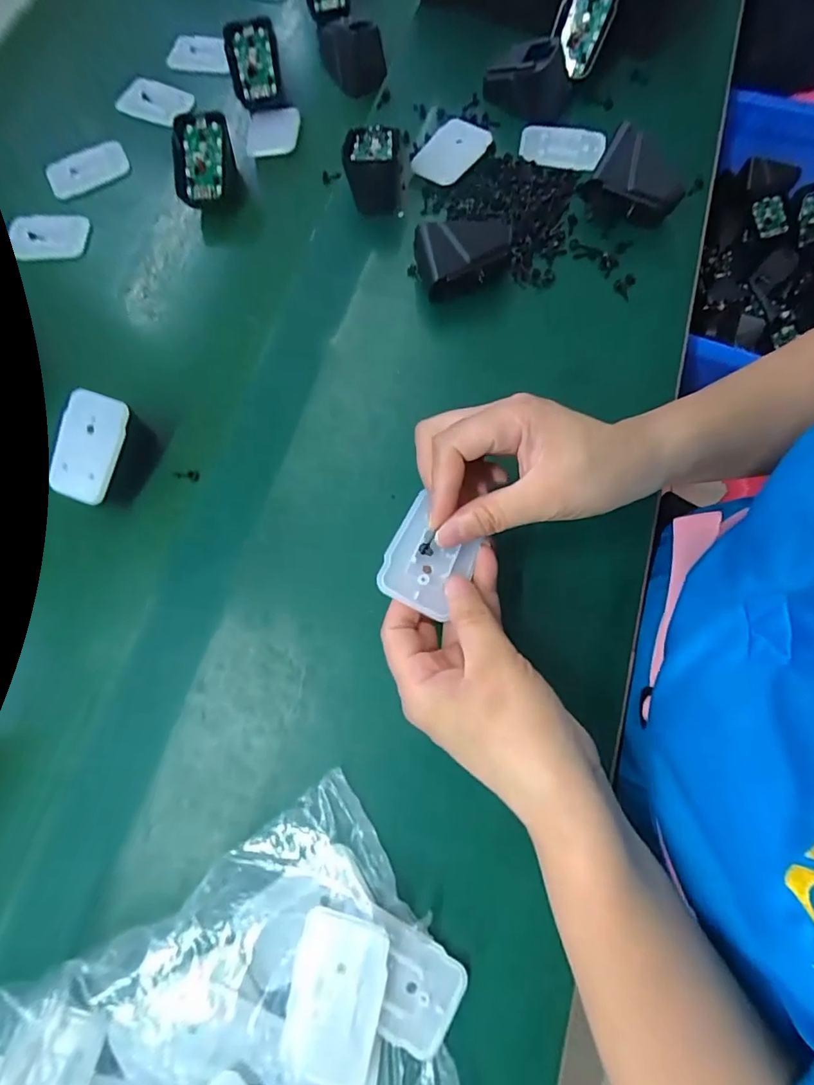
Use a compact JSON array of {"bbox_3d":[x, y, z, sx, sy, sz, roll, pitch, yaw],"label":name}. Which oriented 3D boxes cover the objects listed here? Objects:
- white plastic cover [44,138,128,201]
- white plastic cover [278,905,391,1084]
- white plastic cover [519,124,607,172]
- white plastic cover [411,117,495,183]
[{"bbox_3d":[-0.285,-0.334,0.431,0.069,0.010,0.039,-30,73,-7],"label":"white plastic cover"},{"bbox_3d":[-0.035,0.224,0.239,0.045,0.006,0.066,11,74,7],"label":"white plastic cover"},{"bbox_3d":[0.133,-0.339,0.415,0.070,0.009,0.047,9,74,6],"label":"white plastic cover"},{"bbox_3d":[0.037,-0.329,0.404,0.043,0.007,0.070,39,79,13],"label":"white plastic cover"}]

